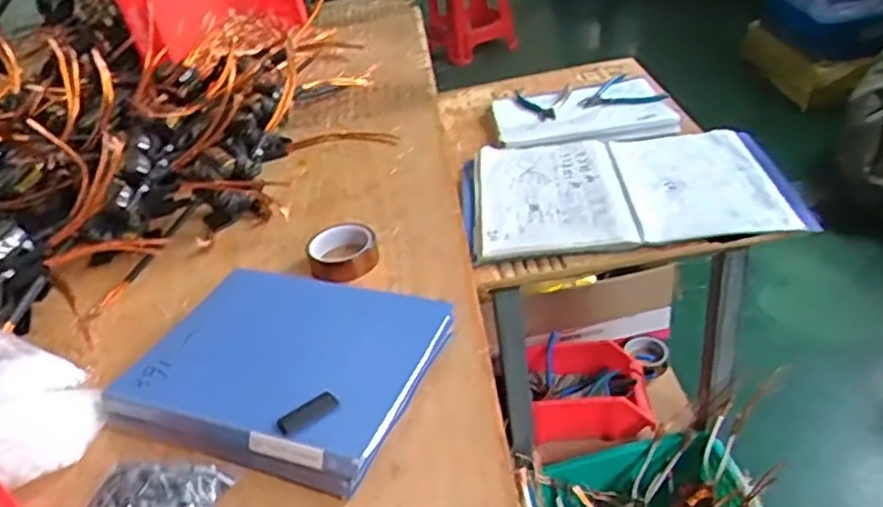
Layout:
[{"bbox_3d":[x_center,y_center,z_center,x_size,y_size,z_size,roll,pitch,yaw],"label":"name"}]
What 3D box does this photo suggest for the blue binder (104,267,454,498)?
[{"bbox_3d":[-0.168,0.117,0.767,0.308,0.042,0.254,7,38,22],"label":"blue binder"}]

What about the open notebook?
[{"bbox_3d":[0.279,-0.106,1.084,0.474,0.023,0.305,-4,36,3],"label":"open notebook"}]

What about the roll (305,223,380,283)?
[{"bbox_3d":[-0.133,-0.006,0.935,0.093,0.042,0.093,-4,36,3],"label":"roll"}]

